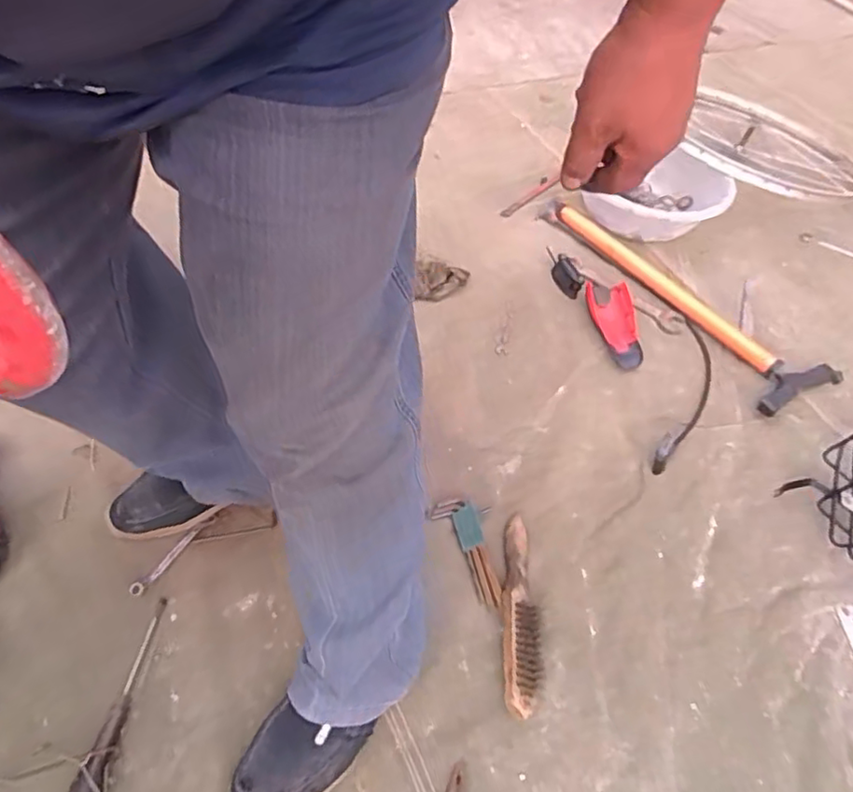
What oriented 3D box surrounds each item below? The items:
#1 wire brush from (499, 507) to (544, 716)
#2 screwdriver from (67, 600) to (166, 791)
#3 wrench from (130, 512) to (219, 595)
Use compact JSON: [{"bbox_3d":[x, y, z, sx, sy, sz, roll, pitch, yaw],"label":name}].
[{"bbox_3d":[0.121,0.273,0.805,0.054,0.037,0.264,5,51,-2],"label":"wire brush"},{"bbox_3d":[-0.354,0.350,0.707,0.032,0.032,0.237,6,51,-2],"label":"screwdriver"},{"bbox_3d":[-0.332,0.206,0.820,0.017,0.013,0.138,30,55,17],"label":"wrench"}]

